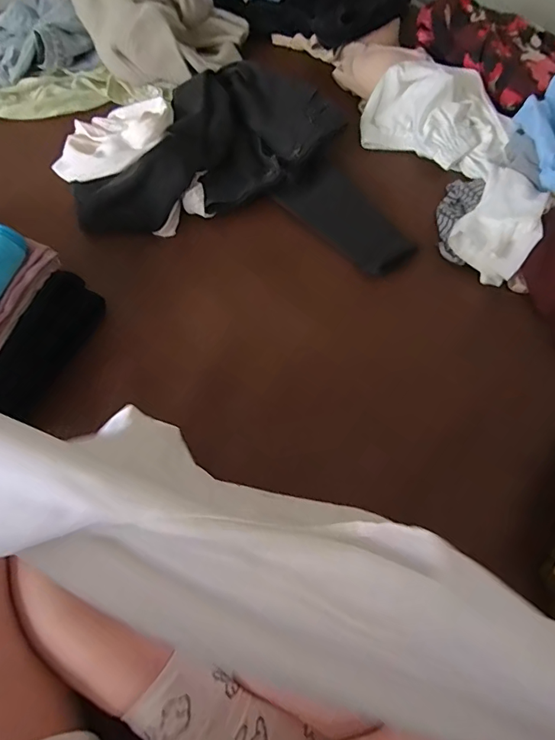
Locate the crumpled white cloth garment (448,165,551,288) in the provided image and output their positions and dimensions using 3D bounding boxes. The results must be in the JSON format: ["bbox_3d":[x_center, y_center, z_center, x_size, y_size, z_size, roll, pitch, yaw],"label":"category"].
[{"bbox_3d":[0.370,-0.240,0.716,0.116,0.085,0.162,35,66,15],"label":"crumpled white cloth garment"}]

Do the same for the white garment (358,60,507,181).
[{"bbox_3d":[0.316,-0.503,0.858,0.268,0.104,0.232,24,64,10],"label":"white garment"}]

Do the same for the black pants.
[{"bbox_3d":[-0.033,-0.390,0.784,0.547,0.114,0.398,9,62,3],"label":"black pants"}]

